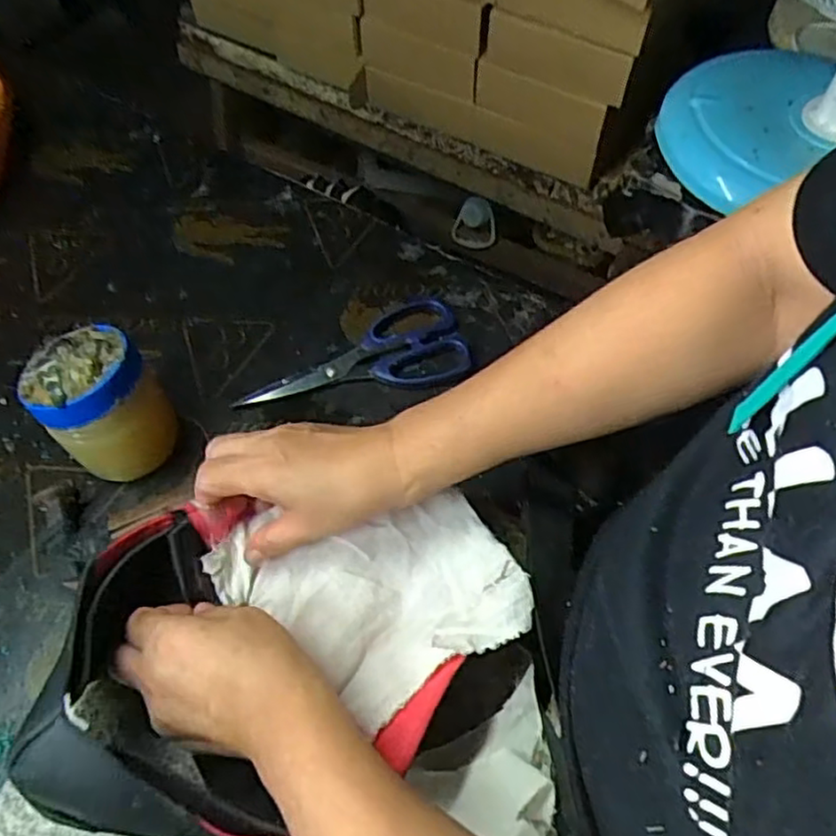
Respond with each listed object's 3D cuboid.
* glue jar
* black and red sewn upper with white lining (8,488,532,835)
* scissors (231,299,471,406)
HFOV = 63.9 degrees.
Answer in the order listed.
[{"bbox_3d":[-0.216,-0.005,0.469,0.072,0.118,0.069,0,59,0],"label":"glue jar"},{"bbox_3d":[-0.062,0.126,0.374,0.244,0.089,0.179,-2,59,-1],"label":"black and red sewn upper with white lining"},{"bbox_3d":[-0.053,-0.050,0.548,0.183,0.014,0.080,-13,60,-7],"label":"scissors"}]

